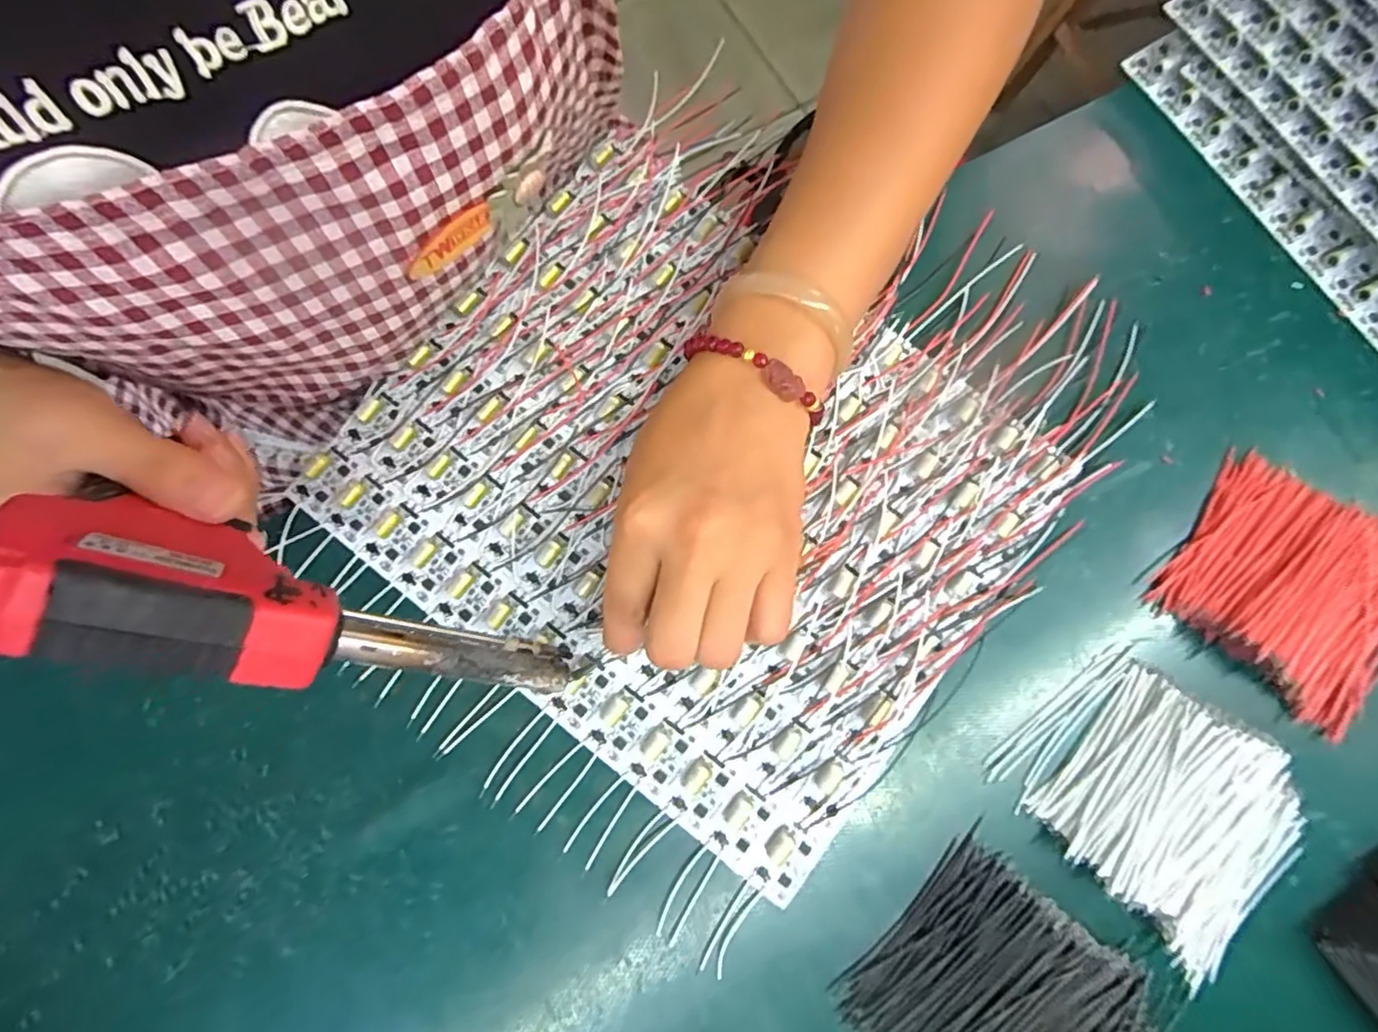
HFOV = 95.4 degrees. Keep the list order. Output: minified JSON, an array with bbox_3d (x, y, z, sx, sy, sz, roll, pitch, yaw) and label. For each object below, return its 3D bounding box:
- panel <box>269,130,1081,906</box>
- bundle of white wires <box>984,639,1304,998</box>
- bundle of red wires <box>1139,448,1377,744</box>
[{"bbox_3d":[0.001,-0.021,0.295,0.293,0.010,0.257,39,82,6],"label":"panel"},{"bbox_3d":[0.202,0.123,0.264,0.090,0.023,0.109,-40,82,-7],"label":"bundle of white wires"},{"bbox_3d":[0.276,0.032,0.282,0.098,0.020,0.091,39,82,6],"label":"bundle of red wires"}]

